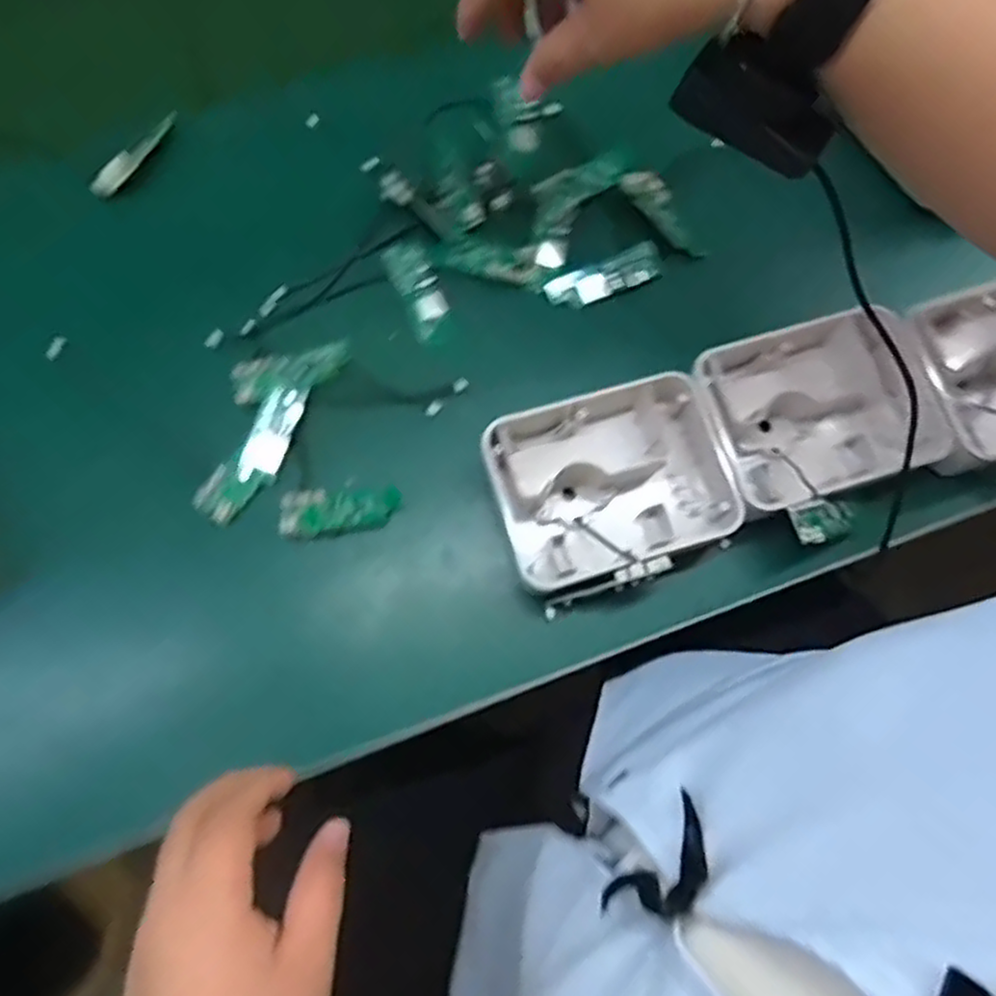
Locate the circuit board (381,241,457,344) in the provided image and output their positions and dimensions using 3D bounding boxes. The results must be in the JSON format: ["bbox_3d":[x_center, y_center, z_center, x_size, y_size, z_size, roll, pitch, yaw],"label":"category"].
[{"bbox_3d":[-0.050,-0.132,0.474,0.027,0.004,0.071,-25,76,-7],"label":"circuit board"}]

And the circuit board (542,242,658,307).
[{"bbox_3d":[0.069,-0.143,0.481,0.074,0.012,0.026,-23,76,-7],"label":"circuit board"}]

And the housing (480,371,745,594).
[{"bbox_3d":[0.067,-0.007,0.429,0.135,0.041,0.104,-19,75,-6],"label":"housing"}]

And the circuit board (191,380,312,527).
[{"bbox_3d":[-0.143,-0.029,0.443,0.031,0.004,0.094,32,77,8],"label":"circuit board"}]

